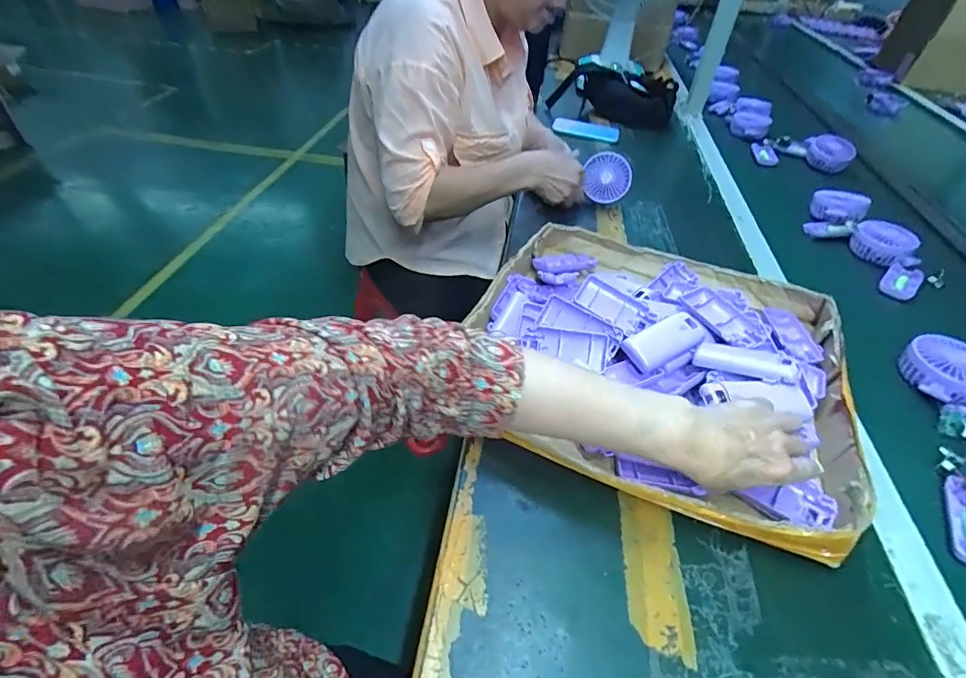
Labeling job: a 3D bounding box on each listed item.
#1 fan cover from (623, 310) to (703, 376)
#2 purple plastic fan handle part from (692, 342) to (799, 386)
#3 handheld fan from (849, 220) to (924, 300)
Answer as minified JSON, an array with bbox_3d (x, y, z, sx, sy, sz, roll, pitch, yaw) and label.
[{"bbox_3d":[0.199,0.003,0.509,0.089,0.019,0.044,-24,68,-9],"label":"fan cover"},{"bbox_3d":[0.263,0.023,0.470,0.091,0.012,0.036,15,41,36],"label":"purple plastic fan handle part"},{"bbox_3d":[0.679,-0.131,0.777,0.077,0.041,0.167,8,56,3],"label":"handheld fan"}]

